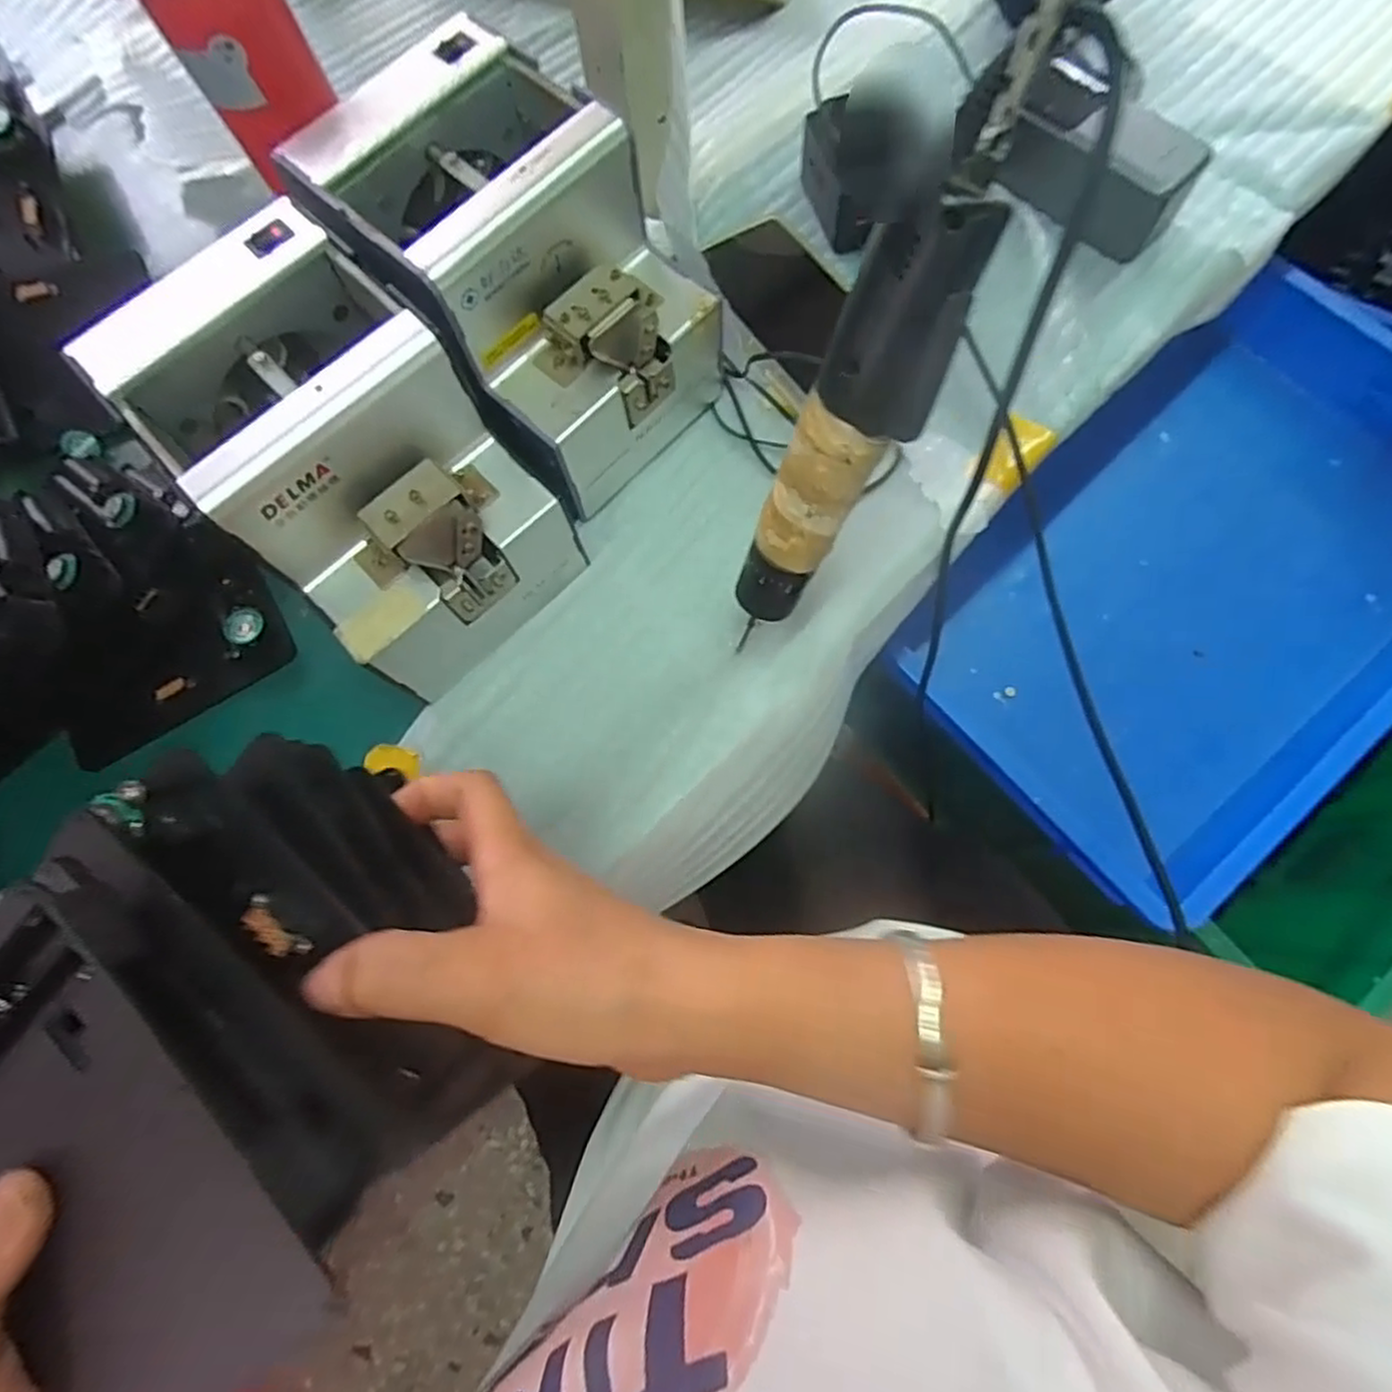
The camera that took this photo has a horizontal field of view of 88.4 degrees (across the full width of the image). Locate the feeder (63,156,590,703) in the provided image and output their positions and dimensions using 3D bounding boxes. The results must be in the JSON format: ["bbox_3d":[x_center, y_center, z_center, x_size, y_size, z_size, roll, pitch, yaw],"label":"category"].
[{"bbox_3d":[-0.164,-0.121,0.368,0.179,0.139,0.146,42,79,13],"label":"feeder"}]

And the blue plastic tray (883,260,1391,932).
[{"bbox_3d":[0.465,-0.108,0.639,0.537,0.111,0.305,-39,76,-9],"label":"blue plastic tray"}]

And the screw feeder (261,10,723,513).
[{"bbox_3d":[-0.090,-0.221,0.392,0.171,0.140,0.147,43,80,13],"label":"screw feeder"}]

